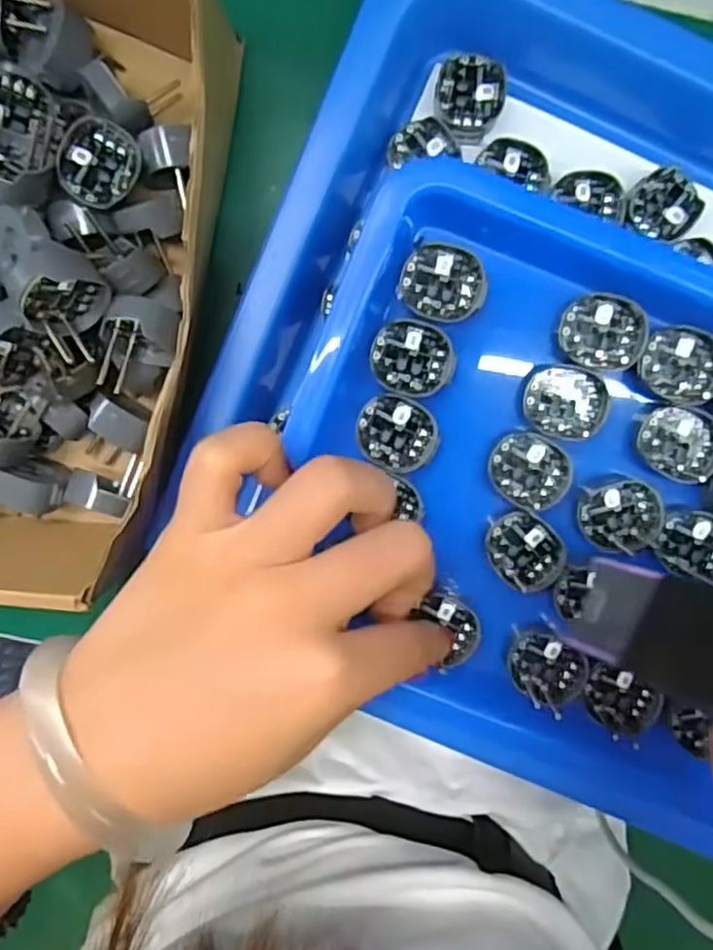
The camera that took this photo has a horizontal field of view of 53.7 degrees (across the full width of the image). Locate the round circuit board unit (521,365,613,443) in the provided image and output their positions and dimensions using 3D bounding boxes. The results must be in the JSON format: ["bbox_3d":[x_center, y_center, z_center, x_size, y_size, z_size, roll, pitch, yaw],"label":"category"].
[{"bbox_3d":[0.072,-0.025,0.243,0.028,0.005,0.024,15,97,-3],"label":"round circuit board unit"}]

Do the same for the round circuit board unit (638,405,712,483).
[{"bbox_3d":[0.113,-0.011,0.244,0.028,0.006,0.023,30,95,-5],"label":"round circuit board unit"}]

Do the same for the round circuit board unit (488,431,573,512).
[{"bbox_3d":[0.061,-0.001,0.248,0.027,0.006,0.026,0,97,-2],"label":"round circuit board unit"}]

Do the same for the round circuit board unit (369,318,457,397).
[{"bbox_3d":[0.020,-0.040,0.241,0.029,0.004,0.025,11,97,-3],"label":"round circuit board unit"}]

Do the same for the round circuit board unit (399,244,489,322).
[{"bbox_3d":[0.030,-0.065,0.238,0.028,0.004,0.024,12,97,-3],"label":"round circuit board unit"}]

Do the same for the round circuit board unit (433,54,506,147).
[{"bbox_3d":[0.041,-0.137,0.256,0.024,0.004,0.030,7,97,-2],"label":"round circuit board unit"}]

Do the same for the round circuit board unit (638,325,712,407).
[{"bbox_3d":[0.111,-0.037,0.240,0.027,0.006,0.026,0,97,-2],"label":"round circuit board unit"}]

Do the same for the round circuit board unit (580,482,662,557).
[{"bbox_3d":[0.094,0.015,0.249,0.027,0.005,0.025,0,97,-2],"label":"round circuit board unit"}]

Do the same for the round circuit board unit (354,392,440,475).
[{"bbox_3d":[0.014,-0.015,0.248,0.028,0.011,0.026,6,97,-2],"label":"round circuit board unit"}]

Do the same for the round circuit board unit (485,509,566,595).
[{"bbox_3d":[0.060,0.028,0.252,0.025,0.004,0.029,-42,96,4],"label":"round circuit board unit"}]

